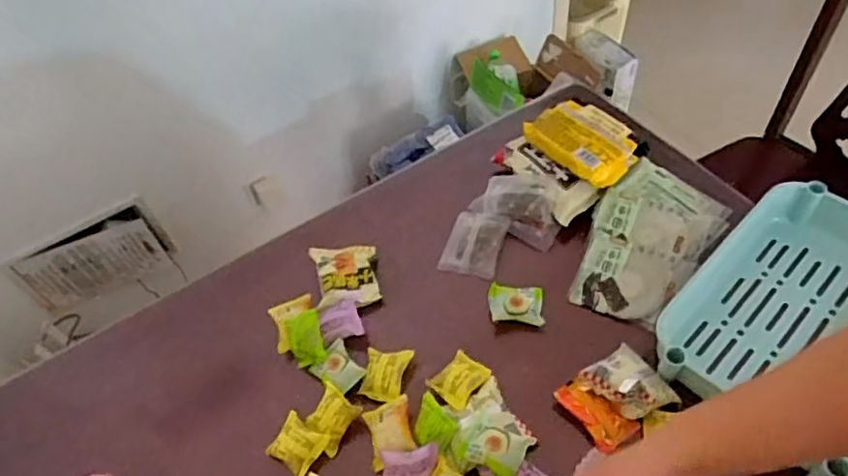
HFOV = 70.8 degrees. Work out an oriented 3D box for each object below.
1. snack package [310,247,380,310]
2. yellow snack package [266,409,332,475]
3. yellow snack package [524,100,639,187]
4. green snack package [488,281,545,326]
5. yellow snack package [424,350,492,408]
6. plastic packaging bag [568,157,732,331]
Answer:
[{"bbox_3d":[-0.111,0.049,0.848,0.086,0.031,0.093,-12,50,-4],"label":"snack package"},{"bbox_3d":[-0.153,0.246,0.717,0.063,0.018,0.056,25,57,24],"label":"yellow snack package"},{"bbox_3d":[0.247,-0.147,0.914,0.123,0.049,0.158,-39,57,-24],"label":"yellow snack package"},{"bbox_3d":[0.124,0.087,0.804,0.072,0.034,0.057,2,51,8],"label":"green snack package"},{"bbox_3d":[0.044,0.170,0.739,0.054,0.016,0.068,28,58,26],"label":"yellow snack package"},{"bbox_3d":[0.307,0.005,0.835,0.155,0.031,0.243,34,72,18],"label":"plastic packaging bag"}]

